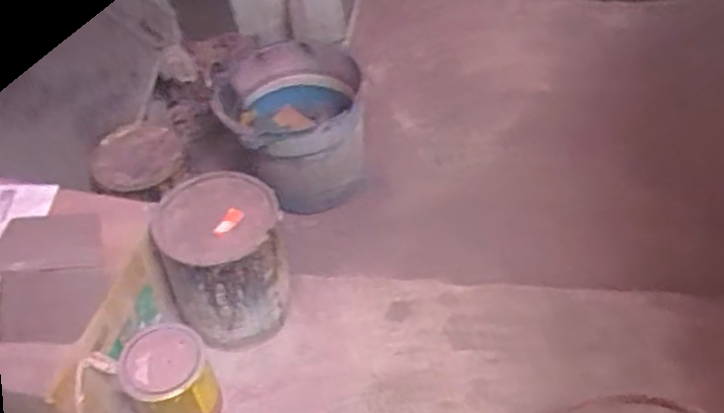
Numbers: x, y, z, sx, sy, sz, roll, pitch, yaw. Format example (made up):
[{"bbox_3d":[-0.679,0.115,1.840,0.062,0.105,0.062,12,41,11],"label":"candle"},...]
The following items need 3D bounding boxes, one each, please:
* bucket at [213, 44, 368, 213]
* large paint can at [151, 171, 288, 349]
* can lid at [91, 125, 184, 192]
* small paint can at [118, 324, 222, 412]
[{"bbox_3d":[-0.126,-0.155,1.219,0.231,0.228,0.250,-4,48,5],"label":"bucket"},{"bbox_3d":[-0.182,0.078,0.924,0.151,0.199,0.149,-4,48,5],"label":"large paint can"},{"bbox_3d":[-0.344,-0.076,1.067,0.150,0.033,0.138,-2,44,2],"label":"can lid"},{"bbox_3d":[-0.233,0.219,0.843,0.098,0.126,0.097,-4,48,5],"label":"small paint can"}]

